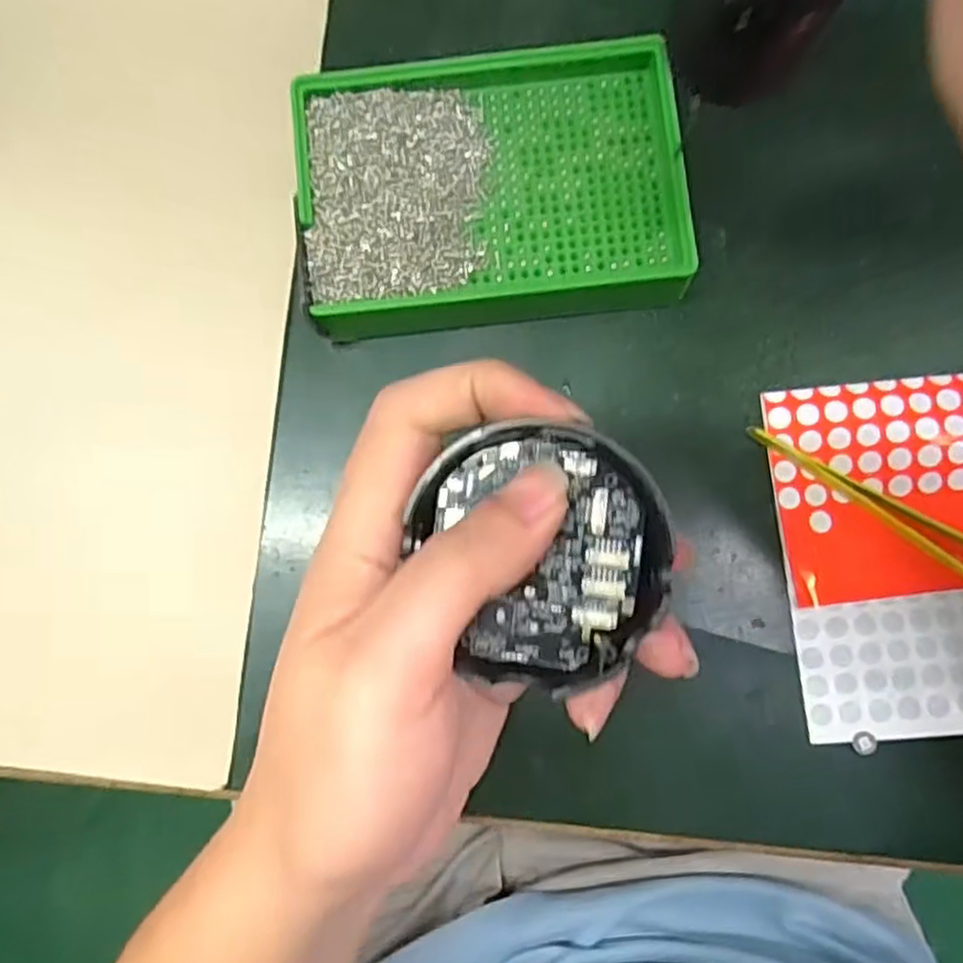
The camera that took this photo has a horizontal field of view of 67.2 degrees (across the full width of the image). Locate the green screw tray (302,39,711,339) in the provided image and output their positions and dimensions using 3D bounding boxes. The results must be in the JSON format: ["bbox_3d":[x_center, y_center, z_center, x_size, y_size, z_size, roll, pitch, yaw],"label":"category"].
[{"bbox_3d":[0.003,-0.109,0.264,0.134,0.022,0.099,-5,84,0],"label":"green screw tray"}]

